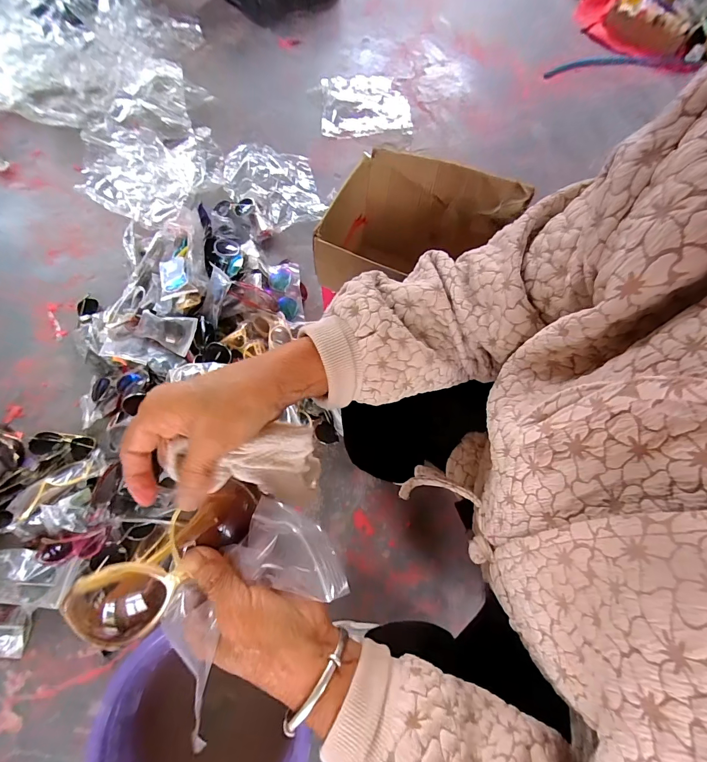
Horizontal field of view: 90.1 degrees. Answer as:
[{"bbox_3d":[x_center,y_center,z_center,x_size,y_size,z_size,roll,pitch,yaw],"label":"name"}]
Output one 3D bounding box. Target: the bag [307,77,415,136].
[{"bbox_3d":[0.039,-0.936,1.202,0.331,0.034,0.270,-10,74,-13],"label":"bag"}]

